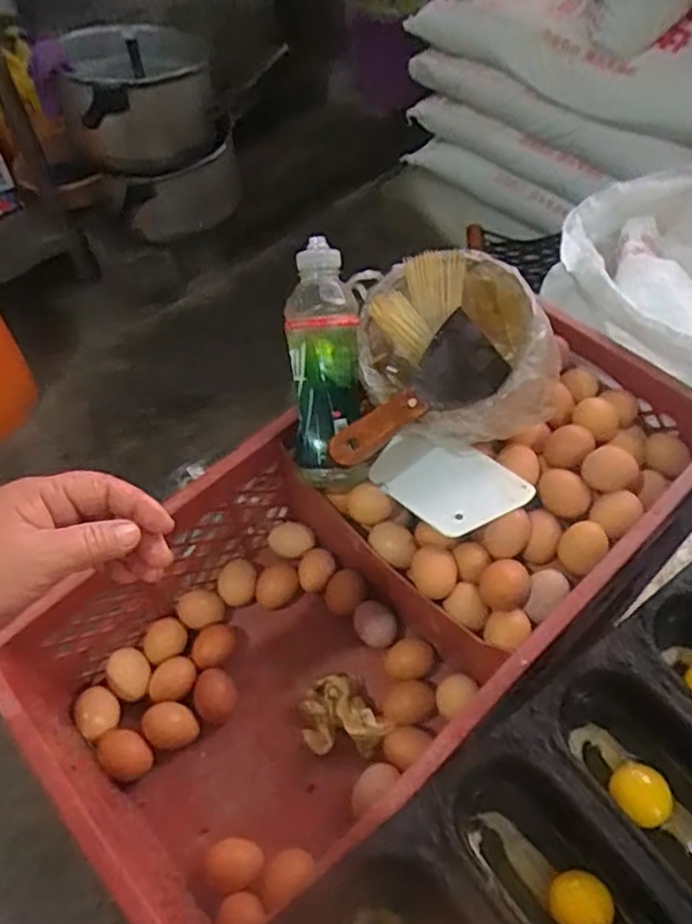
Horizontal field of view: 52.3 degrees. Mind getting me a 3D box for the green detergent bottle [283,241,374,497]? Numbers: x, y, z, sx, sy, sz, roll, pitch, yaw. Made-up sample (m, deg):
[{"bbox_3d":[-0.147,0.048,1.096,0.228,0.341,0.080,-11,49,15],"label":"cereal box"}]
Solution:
[{"bbox_3d":[-0.021,-0.100,0.657,0.070,0.050,0.214,-3,97,3],"label":"green detergent bottle"}]

